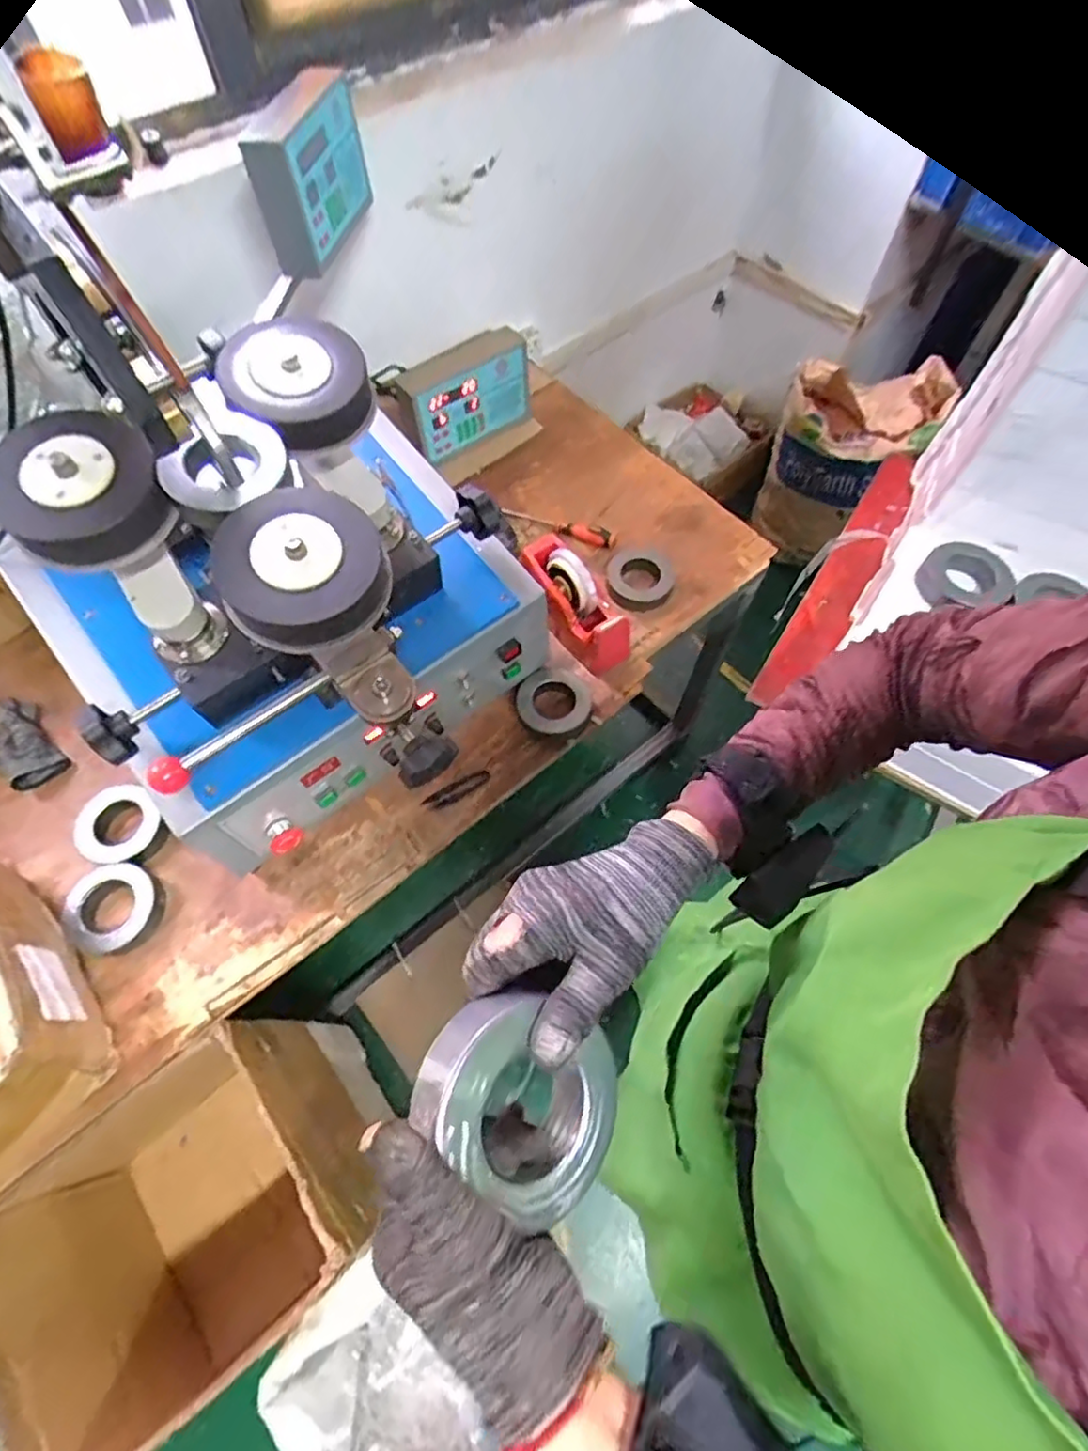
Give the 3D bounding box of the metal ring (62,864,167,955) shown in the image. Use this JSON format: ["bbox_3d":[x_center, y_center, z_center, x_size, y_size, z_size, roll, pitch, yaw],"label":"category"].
[{"bbox_3d":[-0.527,0.223,0.790,0.100,0.030,0.101,0,63,0],"label":"metal ring"}]

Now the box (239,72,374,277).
[{"bbox_3d":[-0.309,-0.740,0.861,0.064,0.135,0.217,11,64,5],"label":"box"}]

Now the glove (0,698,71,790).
[{"bbox_3d":[-0.724,0.019,0.881,0.072,0.036,0.150,-37,69,-17],"label":"glove"}]

